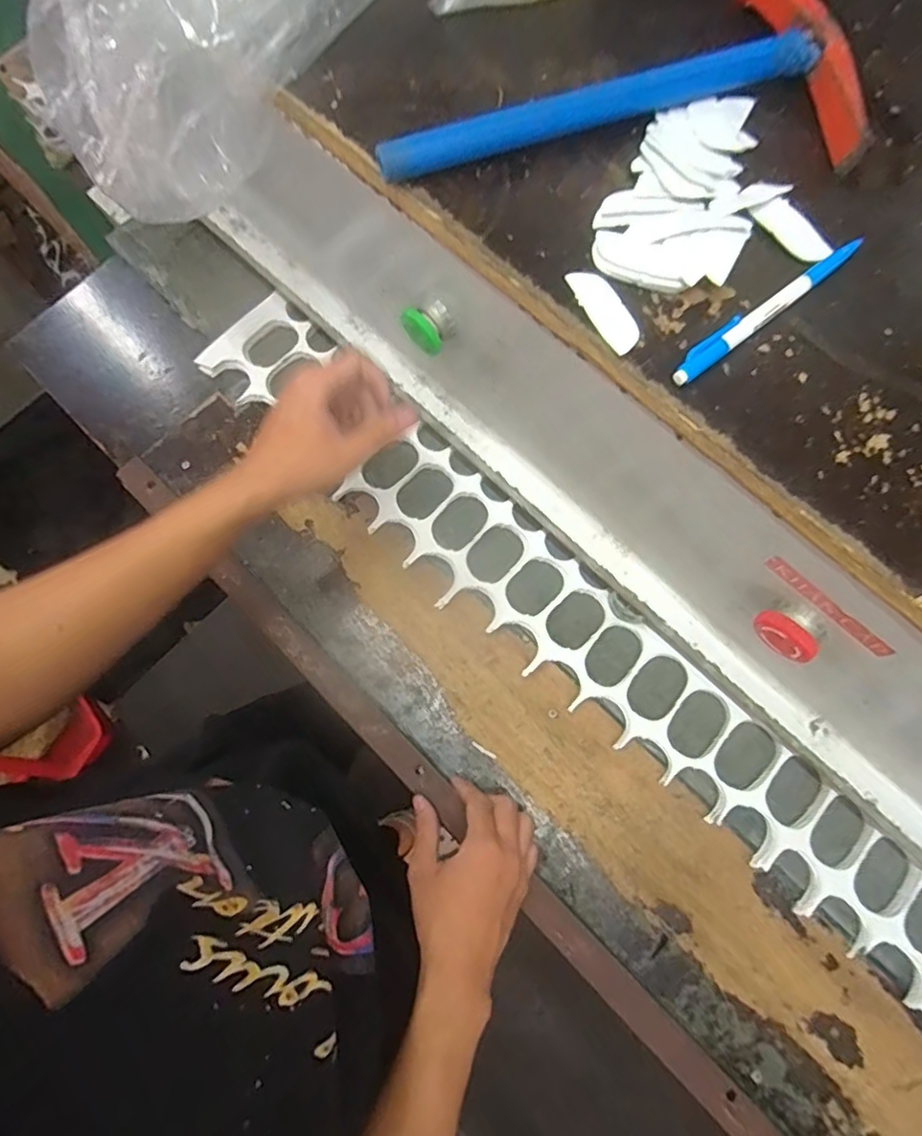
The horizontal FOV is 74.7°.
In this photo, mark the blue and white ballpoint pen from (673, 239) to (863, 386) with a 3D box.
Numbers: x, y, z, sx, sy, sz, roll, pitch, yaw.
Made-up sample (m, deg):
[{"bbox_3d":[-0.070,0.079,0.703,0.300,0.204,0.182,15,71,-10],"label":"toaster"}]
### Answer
[{"bbox_3d":[0.162,-0.136,0.320,0.130,0.011,0.012,-37,77,-9],"label":"blue and white ballpoint pen"}]

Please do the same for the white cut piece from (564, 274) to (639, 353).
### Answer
[{"bbox_3d":[0.077,-0.139,0.324,0.019,0.004,0.054,-32,77,9],"label":"white cut piece"}]

